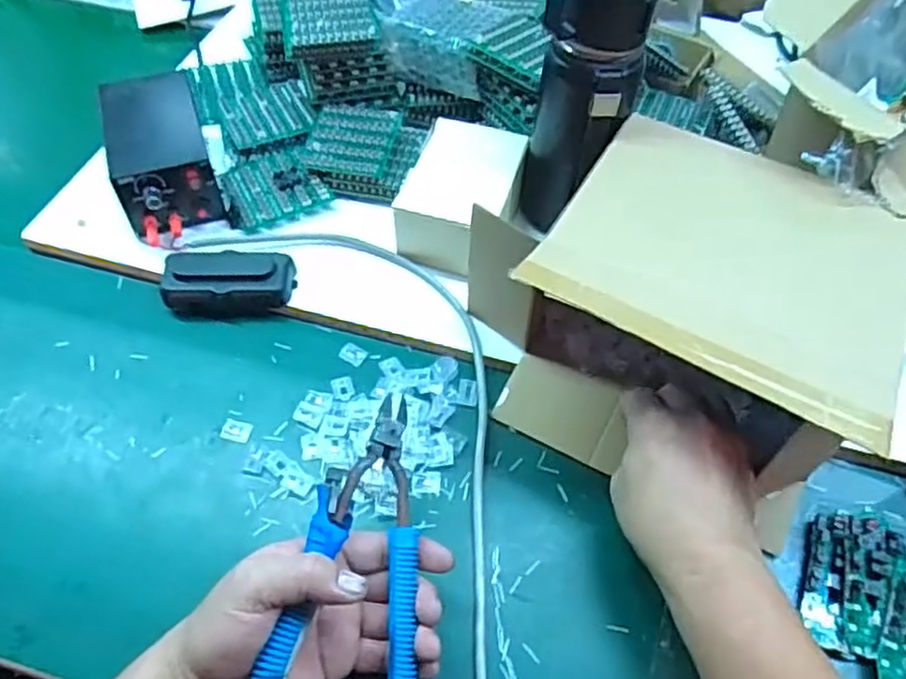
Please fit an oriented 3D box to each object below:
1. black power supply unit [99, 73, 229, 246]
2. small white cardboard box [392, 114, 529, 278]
[{"bbox_3d":[-0.262,-0.167,0.623,0.080,0.070,0.153,-16,57,-11],"label":"black power supply unit"},{"bbox_3d":[0.011,-0.124,0.611,0.093,0.067,0.125,15,56,10],"label":"small white cardboard box"}]

